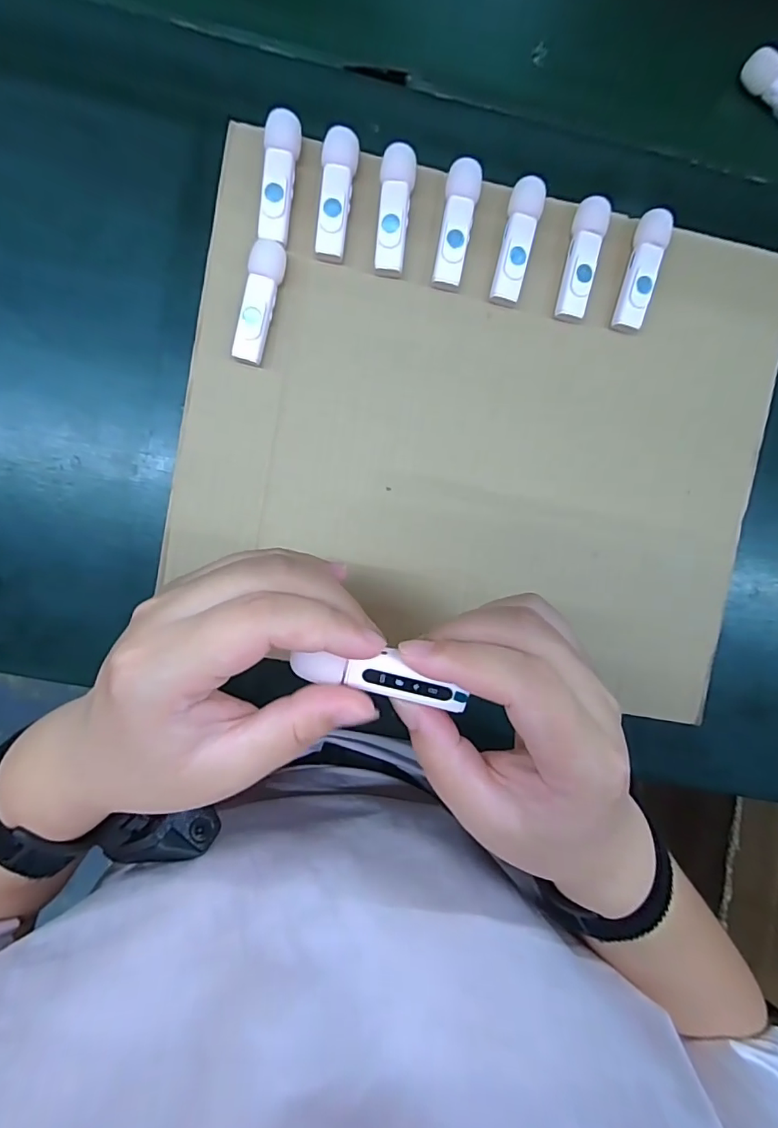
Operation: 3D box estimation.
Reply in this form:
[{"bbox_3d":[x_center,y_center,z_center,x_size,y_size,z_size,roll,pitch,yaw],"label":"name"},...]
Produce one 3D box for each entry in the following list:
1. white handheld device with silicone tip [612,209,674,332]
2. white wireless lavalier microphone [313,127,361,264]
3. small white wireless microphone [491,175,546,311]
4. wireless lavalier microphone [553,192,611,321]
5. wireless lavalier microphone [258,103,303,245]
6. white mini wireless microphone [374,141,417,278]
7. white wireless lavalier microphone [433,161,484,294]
[{"bbox_3d":[0.146,-0.169,0.296,0.017,0.018,0.060,13,94,-5],"label":"white handheld device with silicone tip"},{"bbox_3d":[-0.030,-0.203,0.284,0.018,0.016,0.064,9,95,-4],"label":"white wireless lavalier microphone"},{"bbox_3d":[0.072,-0.182,0.292,0.018,0.015,0.065,14,94,-5],"label":"small white wireless microphone"},{"bbox_3d":[0.111,-0.174,0.294,0.018,0.015,0.062,8,95,-4],"label":"wireless lavalier microphone"},{"bbox_3d":[-0.060,-0.209,0.281,0.017,0.020,0.063,9,95,-5],"label":"wireless lavalier microphone"},{"bbox_3d":[0.002,-0.197,0.286,0.018,0.017,0.063,8,95,-4],"label":"white mini wireless microphone"},{"bbox_3d":[0.038,-0.190,0.289,0.018,0.017,0.064,10,95,-5],"label":"white wireless lavalier microphone"}]

